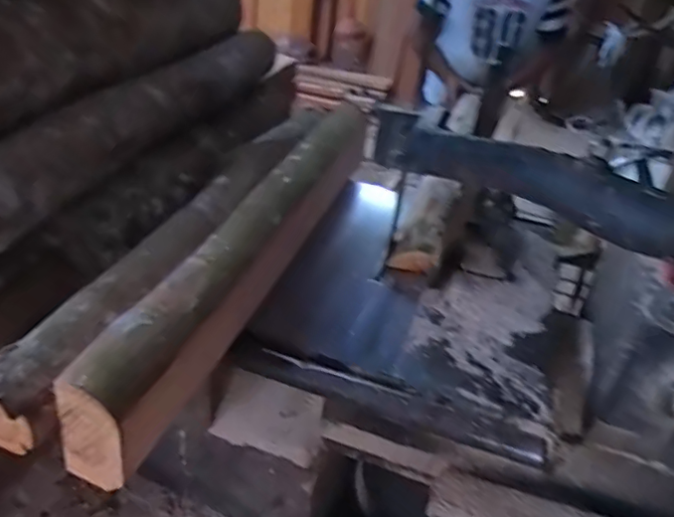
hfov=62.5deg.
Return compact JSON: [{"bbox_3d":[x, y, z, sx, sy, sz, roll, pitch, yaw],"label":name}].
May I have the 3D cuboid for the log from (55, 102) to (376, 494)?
[{"bbox_3d":[-0.137,-0.056,1.104,0.109,0.160,1.071,15,36,12],"label":"log"}]

